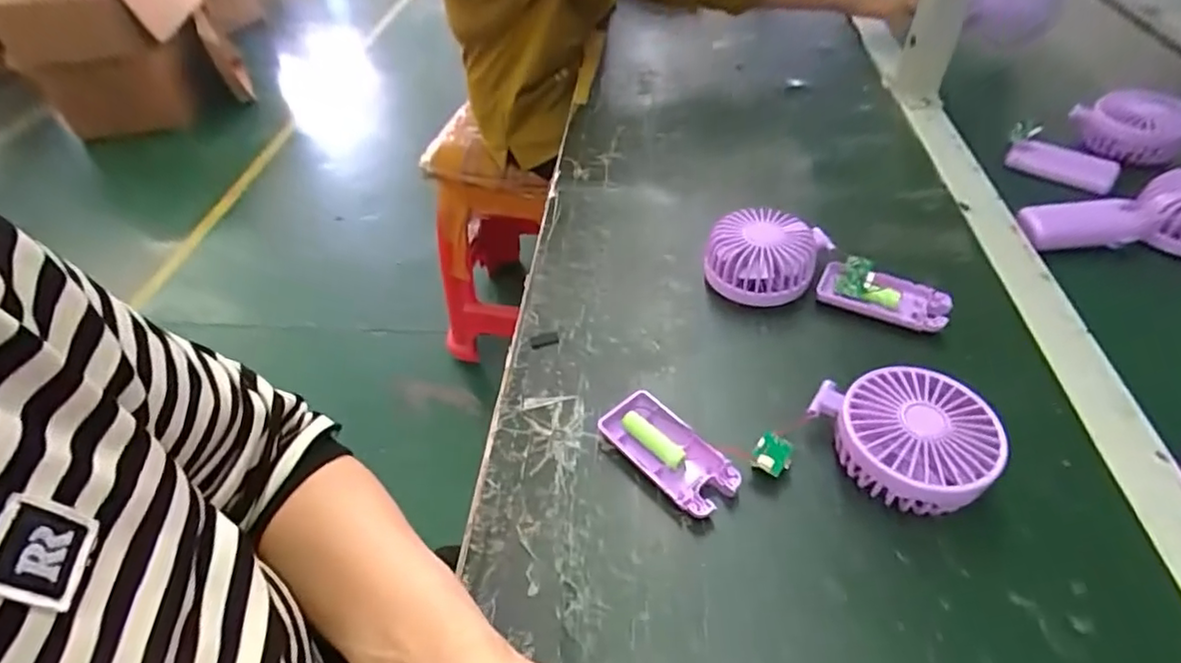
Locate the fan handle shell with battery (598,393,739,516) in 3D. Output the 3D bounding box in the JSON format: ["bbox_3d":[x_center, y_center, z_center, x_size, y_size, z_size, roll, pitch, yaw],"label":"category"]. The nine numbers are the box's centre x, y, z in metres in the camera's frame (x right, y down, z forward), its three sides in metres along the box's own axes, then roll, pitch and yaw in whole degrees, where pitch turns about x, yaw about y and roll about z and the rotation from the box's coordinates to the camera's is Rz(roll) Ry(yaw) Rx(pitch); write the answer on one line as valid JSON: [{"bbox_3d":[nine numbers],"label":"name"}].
[{"bbox_3d":[0.051,0.080,0.383,0.044,0.018,0.091,-33,53,-25],"label":"fan handle shell with battery"}]

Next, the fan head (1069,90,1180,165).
[{"bbox_3d":[0.561,-0.215,0.605,0.075,0.039,0.086,-22,49,-16],"label":"fan head"}]

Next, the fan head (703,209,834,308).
[{"bbox_3d":[0.143,-0.062,0.486,0.087,0.051,0.085,21,52,22],"label":"fan head"}]

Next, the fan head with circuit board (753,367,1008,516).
[{"bbox_3d":[0.175,0.064,0.366,0.132,0.046,0.086,12,49,14],"label":"fan head with circuit board"}]

